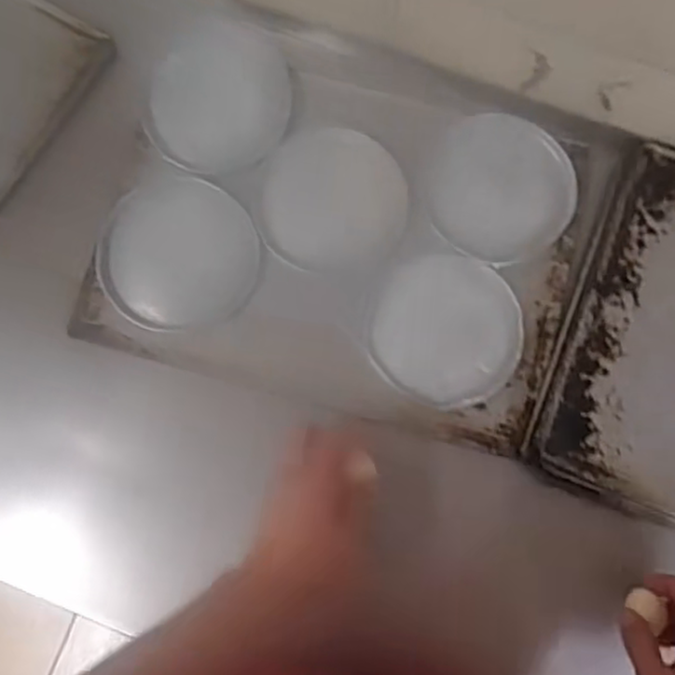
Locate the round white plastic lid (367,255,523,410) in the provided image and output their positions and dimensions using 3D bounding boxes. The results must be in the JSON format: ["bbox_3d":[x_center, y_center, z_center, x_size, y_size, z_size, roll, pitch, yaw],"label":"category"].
[{"bbox_3d":[0.103,-0.008,0.644,0.139,0.007,0.140,0,79,-1],"label":"round white plastic lid"}]

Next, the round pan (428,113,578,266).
[{"bbox_3d":[0.161,-0.144,0.659,0.138,0.015,0.138,6,79,1],"label":"round pan"}]

